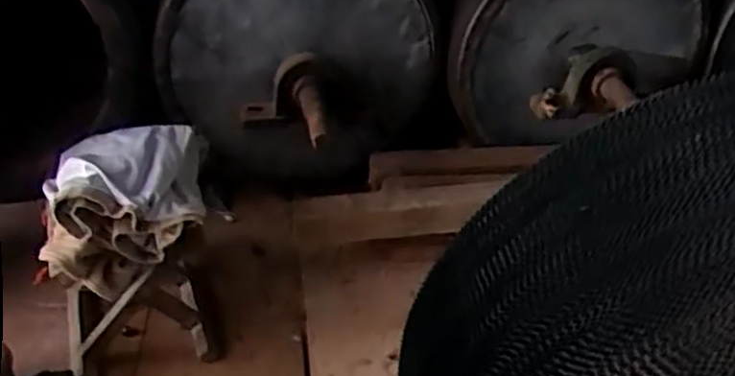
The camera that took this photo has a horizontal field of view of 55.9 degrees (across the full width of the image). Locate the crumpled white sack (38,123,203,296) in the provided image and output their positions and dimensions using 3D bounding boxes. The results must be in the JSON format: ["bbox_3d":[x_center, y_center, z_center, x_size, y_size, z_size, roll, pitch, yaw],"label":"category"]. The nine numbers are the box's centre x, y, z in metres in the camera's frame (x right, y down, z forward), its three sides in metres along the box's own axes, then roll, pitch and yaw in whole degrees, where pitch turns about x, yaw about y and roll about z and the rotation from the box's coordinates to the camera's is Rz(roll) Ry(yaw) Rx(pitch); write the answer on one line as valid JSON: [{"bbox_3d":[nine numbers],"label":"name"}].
[{"bbox_3d":[-0.373,0.014,1.087,0.234,0.144,0.259,-6,37,-15],"label":"crumpled white sack"}]

